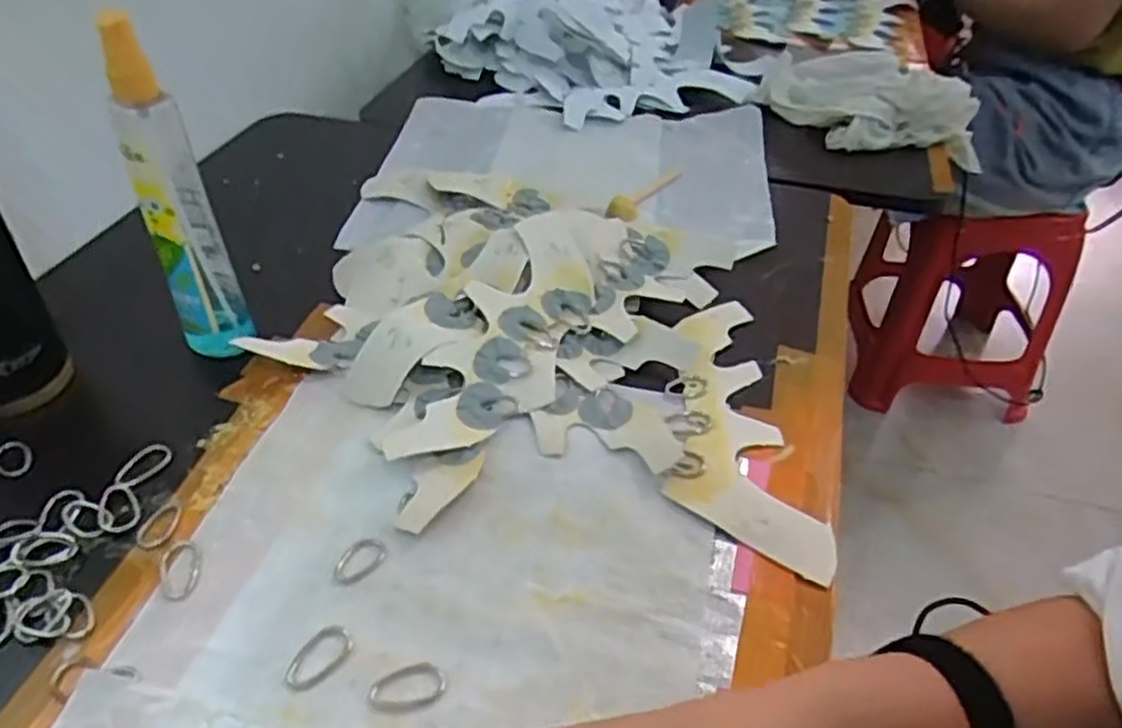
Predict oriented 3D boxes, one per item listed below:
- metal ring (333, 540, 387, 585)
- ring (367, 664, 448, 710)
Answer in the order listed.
[{"bbox_3d":[-0.104,0.101,0.402,0.020,0.004,0.029,27,49,27],"label":"metal ring"},{"bbox_3d":[-0.070,0.147,0.357,0.035,0.004,0.019,-13,44,-14],"label":"ring"}]

